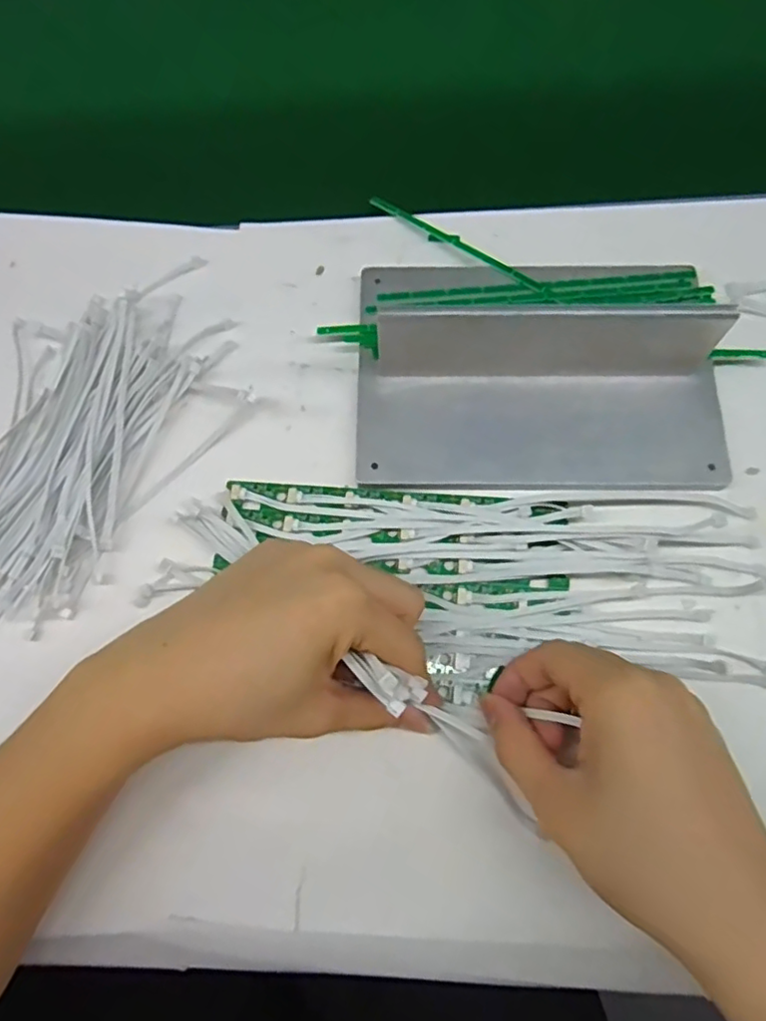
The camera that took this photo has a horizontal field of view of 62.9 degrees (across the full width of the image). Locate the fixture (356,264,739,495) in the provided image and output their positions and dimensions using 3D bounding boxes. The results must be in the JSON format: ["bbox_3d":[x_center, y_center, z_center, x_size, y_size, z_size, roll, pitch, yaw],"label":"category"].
[{"bbox_3d":[0.087,-0.078,0.328,0.201,0.069,0.117,-1,70,2],"label":"fixture"}]

